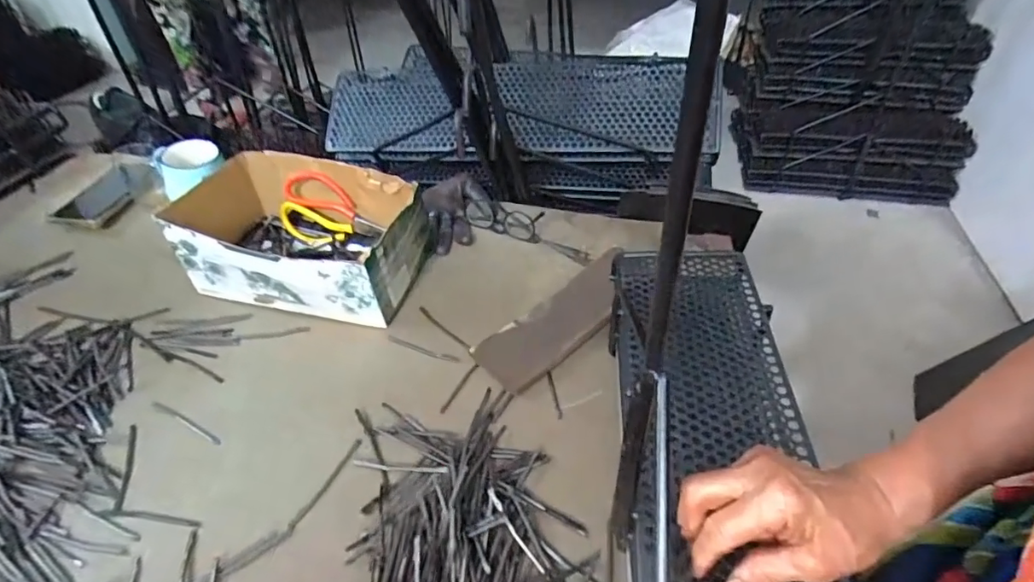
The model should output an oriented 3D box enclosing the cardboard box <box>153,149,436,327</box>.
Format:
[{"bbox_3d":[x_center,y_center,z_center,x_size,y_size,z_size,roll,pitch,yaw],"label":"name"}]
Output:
[{"bbox_3d":[-0.291,-0.079,0.710,0.351,0.108,0.186,12,44,16],"label":"cardboard box"}]

